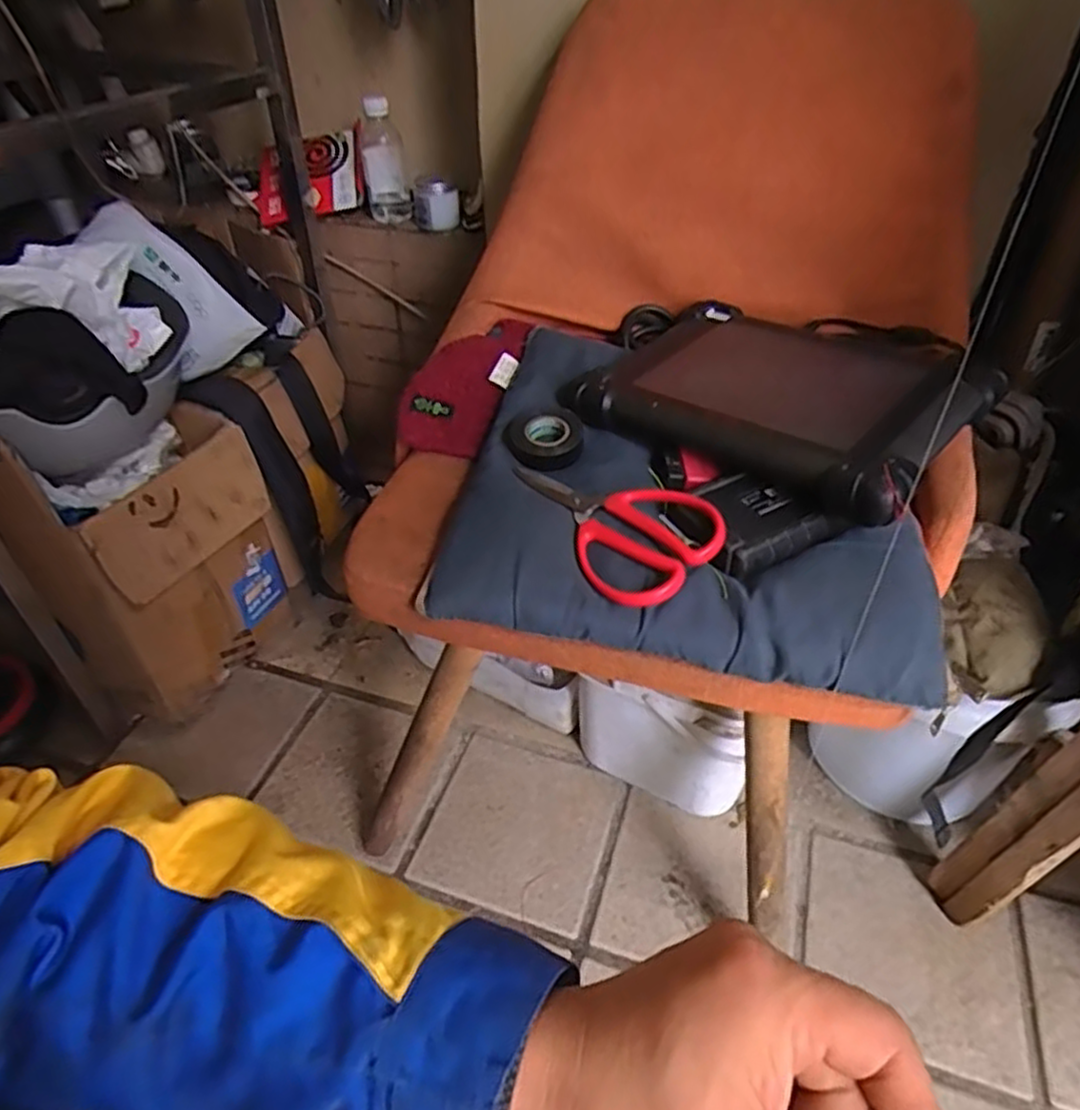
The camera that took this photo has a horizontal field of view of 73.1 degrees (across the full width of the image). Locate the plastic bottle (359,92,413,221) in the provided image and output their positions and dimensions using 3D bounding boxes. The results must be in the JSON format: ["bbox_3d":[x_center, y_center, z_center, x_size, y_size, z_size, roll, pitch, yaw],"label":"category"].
[{"bbox_3d":[-0.207,-0.523,0.973,0.056,0.155,0.052,-6,41,-8],"label":"plastic bottle"}]

